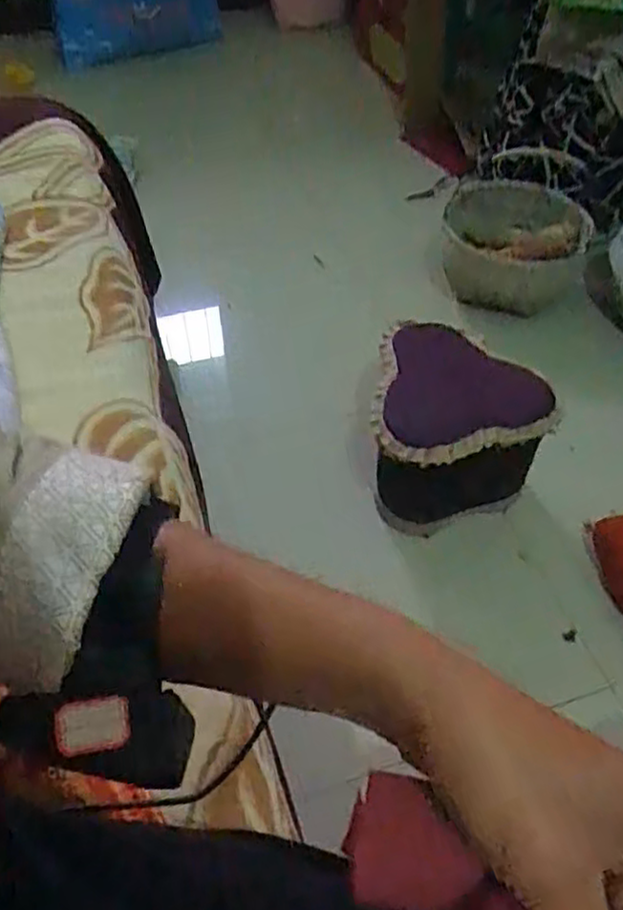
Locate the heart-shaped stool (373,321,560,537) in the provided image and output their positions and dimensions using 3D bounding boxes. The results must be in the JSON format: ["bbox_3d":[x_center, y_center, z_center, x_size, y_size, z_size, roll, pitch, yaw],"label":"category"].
[{"bbox_3d":[0.219,-0.034,1.093,0.252,0.208,0.252,8,52,5],"label":"heart-shaped stool"}]

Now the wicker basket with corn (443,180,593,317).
[{"bbox_3d":[0.402,-0.416,1.432,0.271,0.152,0.225,10,52,7],"label":"wicker basket with corn"}]

